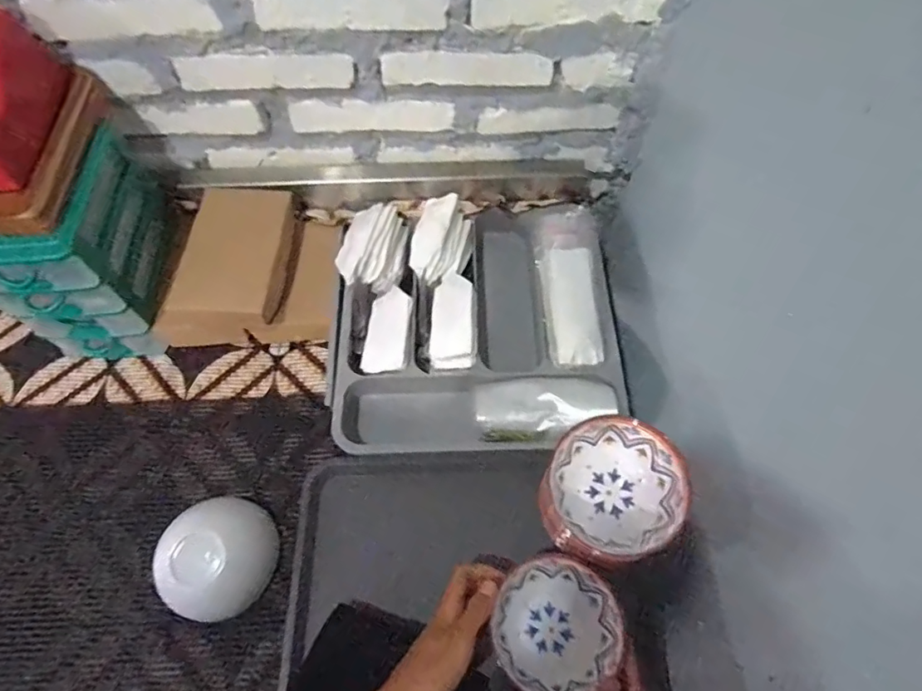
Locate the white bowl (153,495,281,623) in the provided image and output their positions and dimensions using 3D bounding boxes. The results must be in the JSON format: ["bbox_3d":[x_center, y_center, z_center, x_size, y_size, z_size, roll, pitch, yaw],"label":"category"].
[{"bbox_3d":[-0.243,0.212,0.557,0.102,0.071,0.109,0,63,-1],"label":"white bowl"}]

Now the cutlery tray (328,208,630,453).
[{"bbox_3d":[0.018,-0.026,0.681,0.326,0.087,0.322,0,63,0],"label":"cutlery tray"}]

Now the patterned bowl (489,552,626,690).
[{"bbox_3d":[0.084,0.258,0.505,0.107,0.054,0.112,0,63,-1],"label":"patterned bowl"}]

